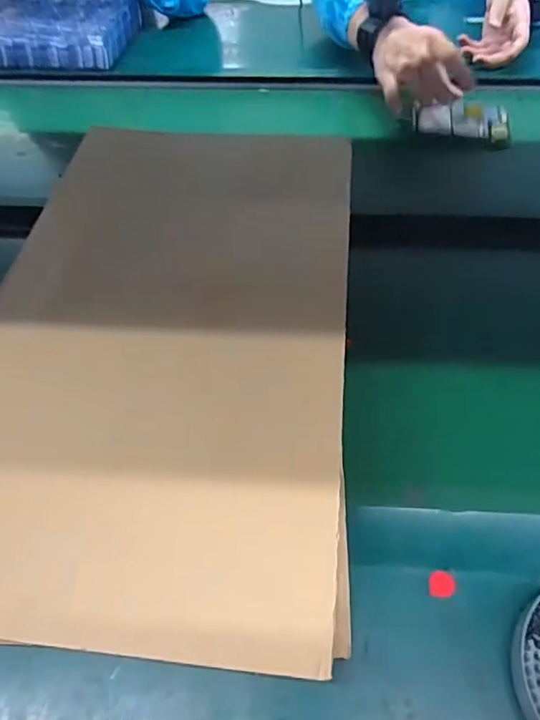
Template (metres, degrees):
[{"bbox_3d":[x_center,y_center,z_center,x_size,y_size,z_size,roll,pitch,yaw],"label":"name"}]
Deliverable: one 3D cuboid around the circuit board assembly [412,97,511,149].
[{"bbox_3d":[0.248,-0.309,0.687,0.124,0.011,0.056,9,76,6],"label":"circuit board assembly"}]

